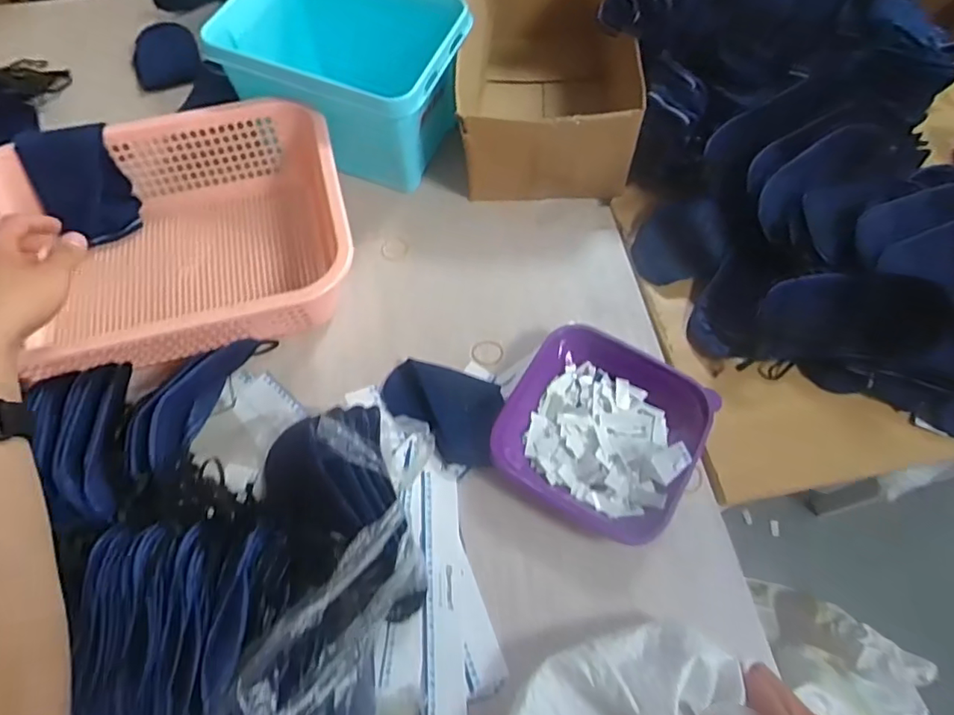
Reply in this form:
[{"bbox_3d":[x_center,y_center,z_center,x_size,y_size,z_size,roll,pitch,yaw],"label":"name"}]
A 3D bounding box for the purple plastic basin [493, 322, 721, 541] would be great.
[{"bbox_3d":[0.126,0.067,0.560,0.184,0.046,0.180,30,68,14],"label":"purple plastic basin"}]

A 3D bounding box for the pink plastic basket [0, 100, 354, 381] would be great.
[{"bbox_3d":[-0.336,-0.129,0.615,0.383,0.111,0.302,-15,63,-8],"label":"pink plastic basket"}]

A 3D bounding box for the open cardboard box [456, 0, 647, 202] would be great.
[{"bbox_3d":[0.082,-0.373,0.728,0.200,0.141,0.355,-1,64,0],"label":"open cardboard box"}]

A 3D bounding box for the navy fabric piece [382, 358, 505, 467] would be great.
[{"bbox_3d":[-0.040,0.053,0.576,0.126,0.027,0.089,14,65,7],"label":"navy fabric piece"}]

